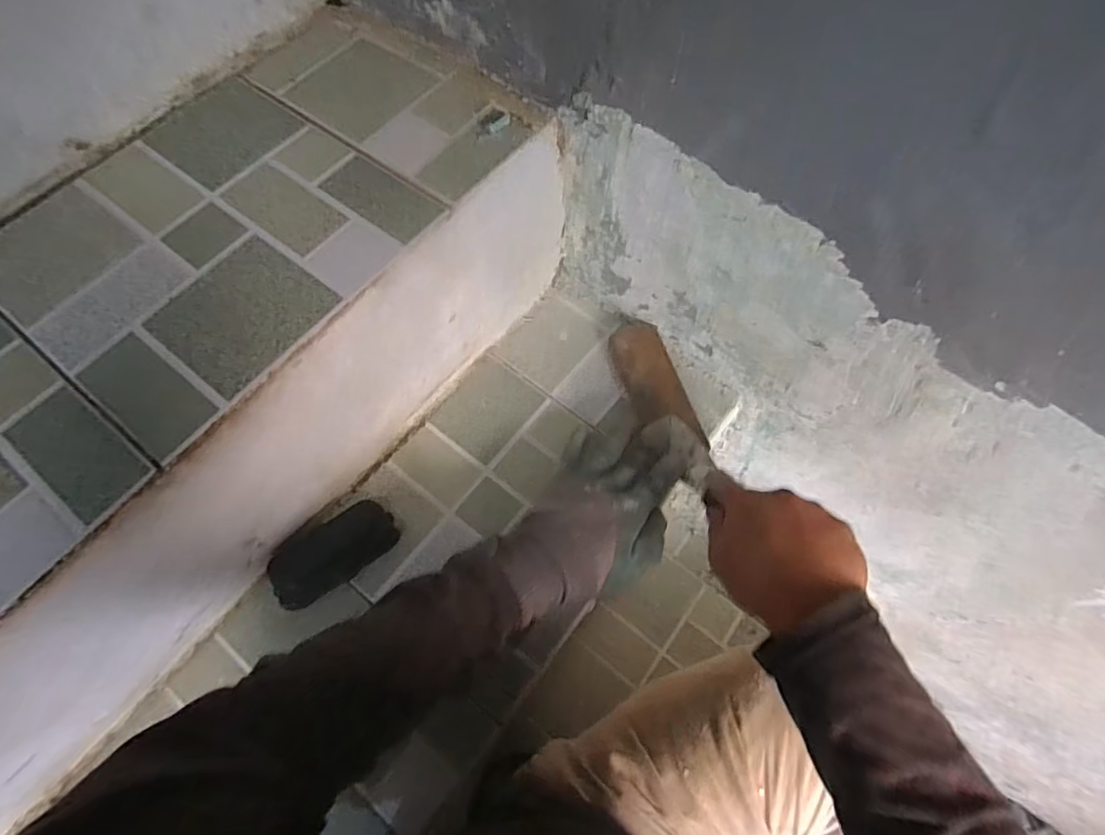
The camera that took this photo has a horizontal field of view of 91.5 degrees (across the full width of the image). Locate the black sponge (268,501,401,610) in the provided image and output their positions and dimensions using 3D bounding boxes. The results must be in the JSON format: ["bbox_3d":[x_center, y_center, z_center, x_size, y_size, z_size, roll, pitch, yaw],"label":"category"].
[{"bbox_3d":[-0.193,0.119,0.475,0.109,0.016,0.051,-35,71,-12],"label":"black sponge"}]

